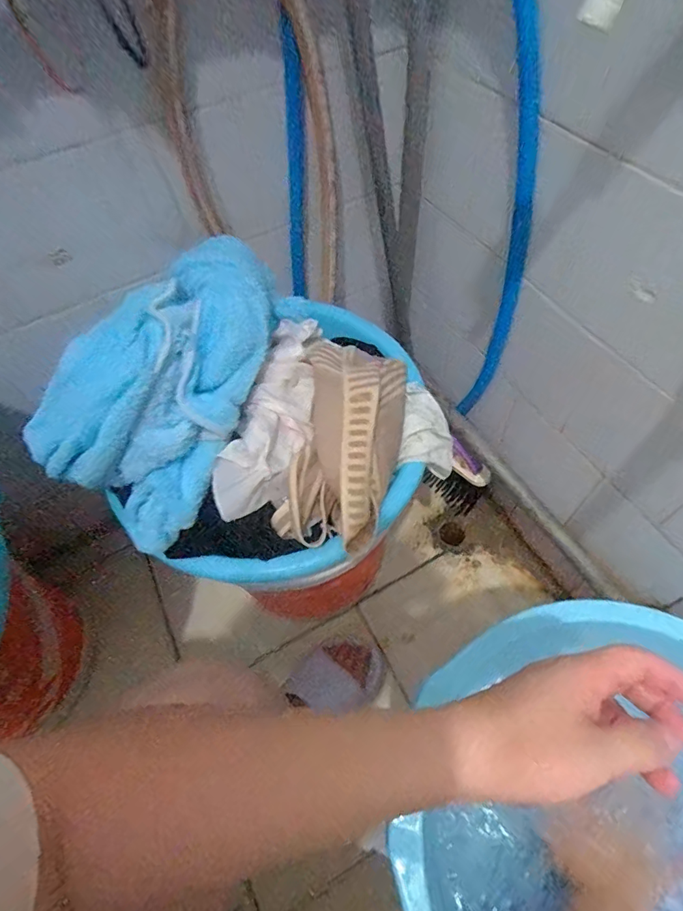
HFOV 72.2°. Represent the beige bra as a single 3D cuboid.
[{"bbox_3d":[0.004,-0.014,0.431,0.093,0.079,0.197,11,75,11],"label":"beige bra"}]

